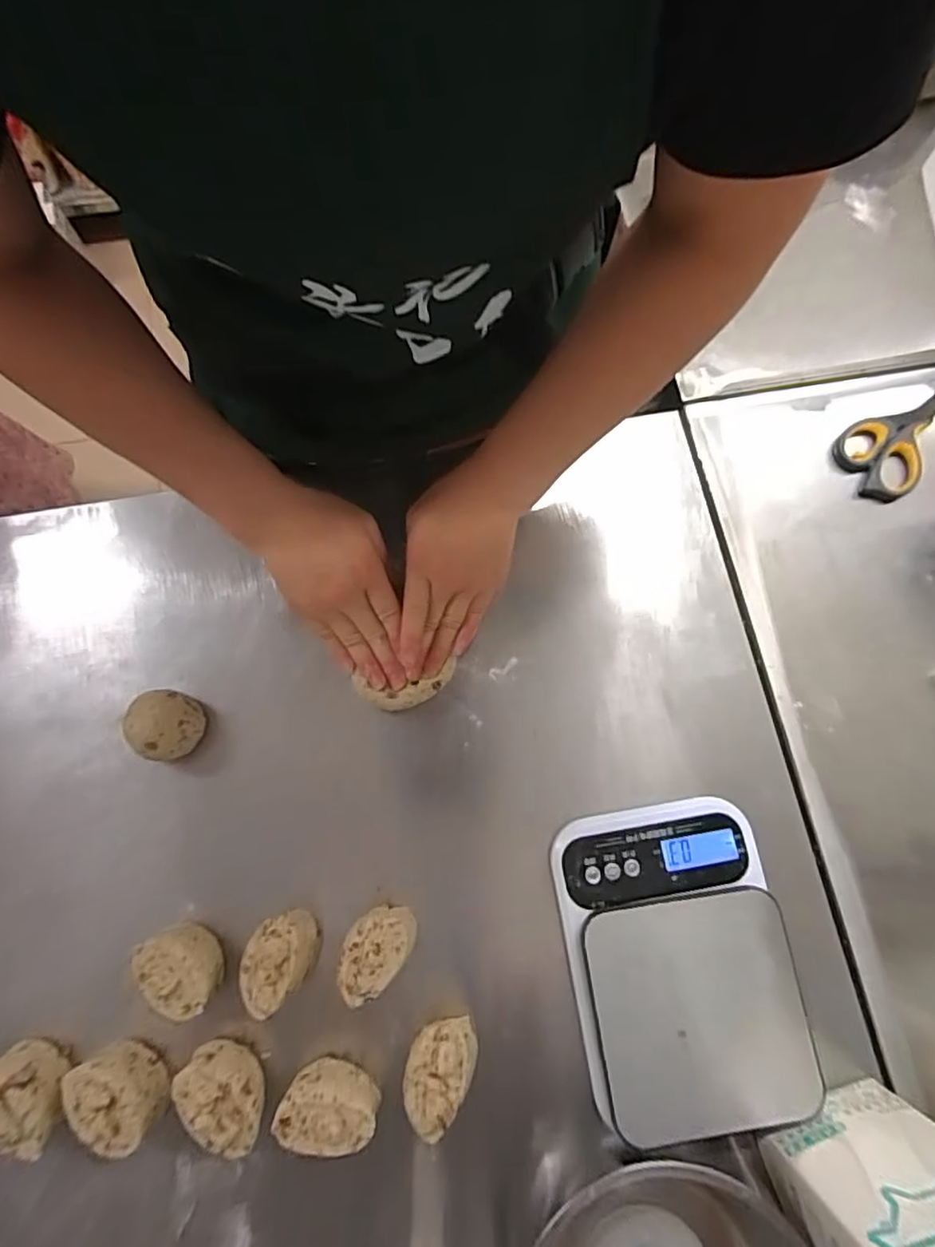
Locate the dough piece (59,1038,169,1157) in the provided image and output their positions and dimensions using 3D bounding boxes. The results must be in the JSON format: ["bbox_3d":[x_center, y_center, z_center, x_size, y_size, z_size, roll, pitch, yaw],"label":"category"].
[{"bbox_3d":[-0.223,0.300,0.380,0.059,0.044,0.036,38,77,10],"label":"dough piece"}]

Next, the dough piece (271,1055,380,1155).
[{"bbox_3d":[-0.088,0.307,0.377,0.060,0.035,0.039,6,73,2],"label":"dough piece"}]

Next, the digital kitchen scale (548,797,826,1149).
[{"bbox_3d":[0.144,0.231,0.410,0.146,0.030,0.195,-9,74,-3],"label":"digital kitchen scale"}]

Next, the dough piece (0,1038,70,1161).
[{"bbox_3d":[-0.285,0.304,0.377,0.046,0.047,0.065,-30,76,-9],"label":"dough piece"}]

